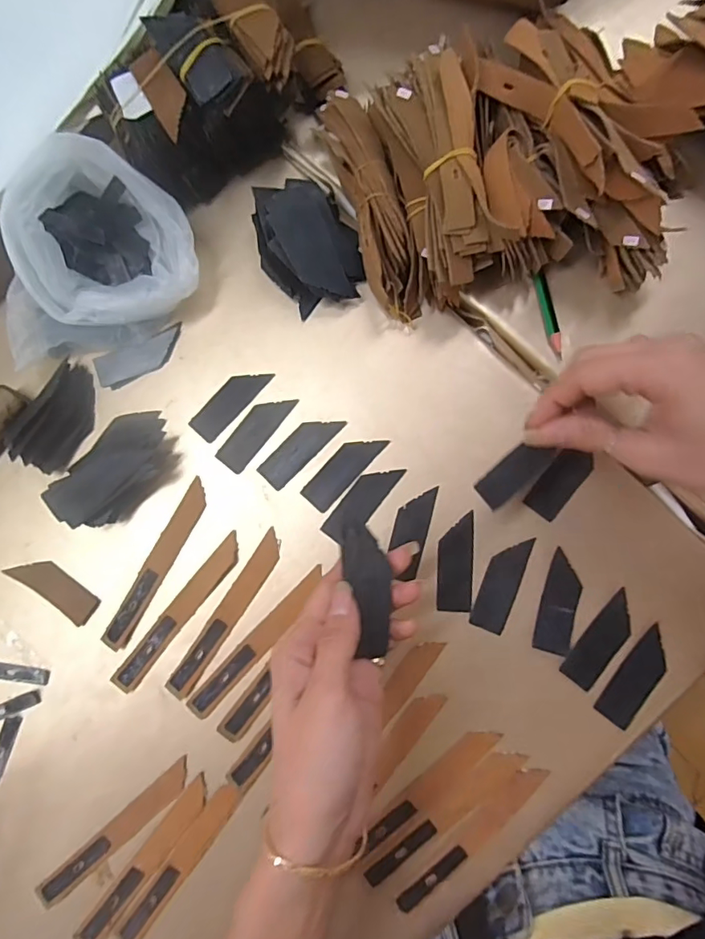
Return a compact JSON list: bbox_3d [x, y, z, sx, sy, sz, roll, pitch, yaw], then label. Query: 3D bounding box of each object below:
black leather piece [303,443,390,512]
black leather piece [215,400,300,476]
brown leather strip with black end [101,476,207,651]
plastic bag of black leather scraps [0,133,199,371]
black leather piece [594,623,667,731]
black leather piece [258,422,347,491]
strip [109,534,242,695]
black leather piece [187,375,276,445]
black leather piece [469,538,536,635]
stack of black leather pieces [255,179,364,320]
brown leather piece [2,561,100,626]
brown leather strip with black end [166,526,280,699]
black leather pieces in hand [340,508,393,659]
[{"bbox_3d":[-0.006,0.000,0.345,0.023,0.004,0.063,42,89,7],"label":"black leather piece"},{"bbox_3d":[-0.068,-0.028,0.354,0.023,0.004,0.064,39,89,7],"label":"black leather piece"},{"bbox_3d":[-0.135,0.065,0.348,0.016,0.004,0.124,29,88,7],"label":"brown leather strip with black end"},{"bbox_3d":[-0.177,-0.145,0.337,0.135,0.081,0.108,-9,84,4],"label":"plastic bag of black leather scraps"},{"bbox_3d":[0.178,0.130,0.315,0.022,0.004,0.063,36,89,7],"label":"black leather piece"},{"bbox_3d":[-0.036,-0.015,0.350,0.064,0.004,0.022,-45,83,0],"label":"black leather piece"},{"bbox_3d":[-0.118,0.097,0.344,0.017,0.004,0.124,38,89,7],"label":"strip"},{"bbox_3d":[-0.086,-0.048,0.358,0.025,0.004,0.063,41,89,7],"label":"black leather piece"},{"bbox_3d":[0.098,0.074,0.331,0.022,0.004,0.063,22,87,6],"label":"black leather piece"},{"bbox_3d":[-0.031,-0.154,0.346,0.064,0.034,0.082,-20,84,3],"label":"stack of black leather pieces"},{"bbox_3d":[-0.207,0.081,0.351,0.066,0.004,0.023,34,88,7],"label":"brown leather piece"},{"bbox_3d":[-0.085,0.098,0.341,0.019,0.004,0.122,33,88,7],"label":"brown leather strip with black end"},{"bbox_3d":[0.010,0.063,0.281,0.024,0.006,0.080,-13,93,-29],"label":"black leather pieces in hand"}]

